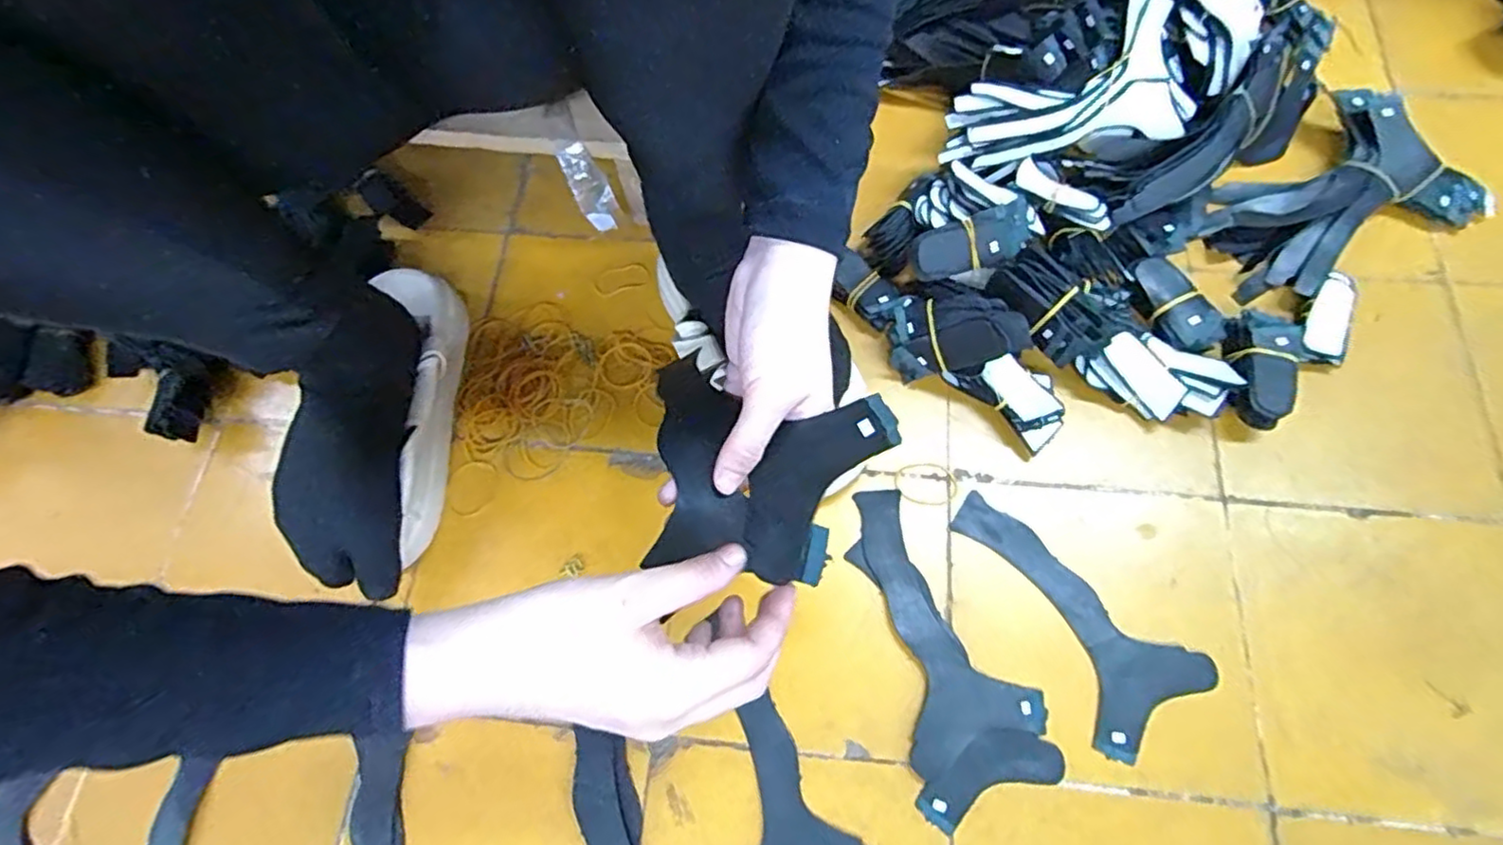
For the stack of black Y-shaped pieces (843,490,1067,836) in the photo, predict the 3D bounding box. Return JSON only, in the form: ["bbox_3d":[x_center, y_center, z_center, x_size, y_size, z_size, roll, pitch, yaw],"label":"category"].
[{"bbox_3d":[0.135,0.150,0.474,0.094,0.005,0.218,-14,69,-2],"label":"stack of black Y-shaped pieces"}]

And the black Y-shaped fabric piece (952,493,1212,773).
[{"bbox_3d":[0.222,0.130,0.477,0.093,0.004,0.189,-36,72,-10],"label":"black Y-shaped fabric piece"}]

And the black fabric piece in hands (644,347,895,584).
[{"bbox_3d":[-0.018,0.022,0.349,0.143,0.079,0.120,30,73,13],"label":"black fabric piece in hands"}]

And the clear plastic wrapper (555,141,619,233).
[{"bbox_3d":[-0.128,-0.186,0.533,0.028,0.007,0.067,-28,113,-8],"label":"clear plastic wrapper"}]

